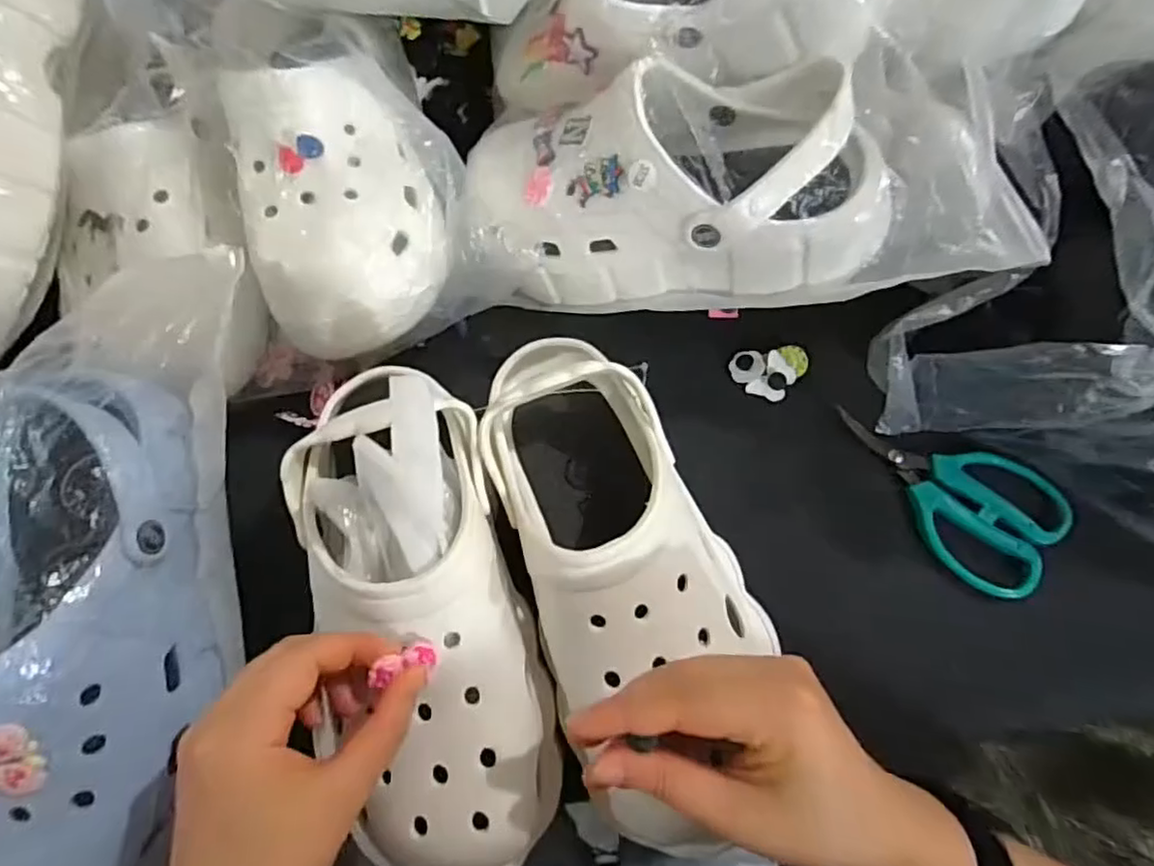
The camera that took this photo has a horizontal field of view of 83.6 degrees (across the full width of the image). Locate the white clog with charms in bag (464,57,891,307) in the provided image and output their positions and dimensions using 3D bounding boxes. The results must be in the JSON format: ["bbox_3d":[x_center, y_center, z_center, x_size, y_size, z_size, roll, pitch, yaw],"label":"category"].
[{"bbox_3d":[0.052,-0.143,0.377,0.240,0.111,0.103,6,71,3],"label":"white clog with charms in bag"}]

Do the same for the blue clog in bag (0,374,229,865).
[{"bbox_3d":[-0.241,0.092,0.299,0.101,0.087,0.238,-3,85,-1],"label":"blue clog in bag"}]

